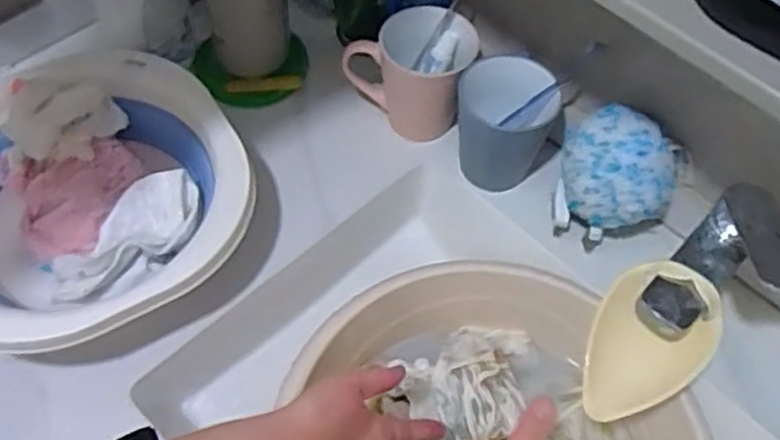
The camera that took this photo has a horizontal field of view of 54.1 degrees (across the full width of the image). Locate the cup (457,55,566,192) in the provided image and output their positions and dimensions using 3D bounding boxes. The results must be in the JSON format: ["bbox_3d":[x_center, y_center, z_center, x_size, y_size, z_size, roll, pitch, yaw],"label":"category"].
[{"bbox_3d":[0.107,-0.085,0.708,0.095,0.100,0.076,21,58,11],"label":"cup"}]

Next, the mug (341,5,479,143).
[{"bbox_3d":[0.023,-0.143,0.749,0.111,0.103,0.082,26,59,14],"label":"mug"}]

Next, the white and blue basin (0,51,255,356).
[{"bbox_3d":[-0.258,-0.014,0.652,0.253,0.097,0.276,1,57,-2],"label":"white and blue basin"}]

